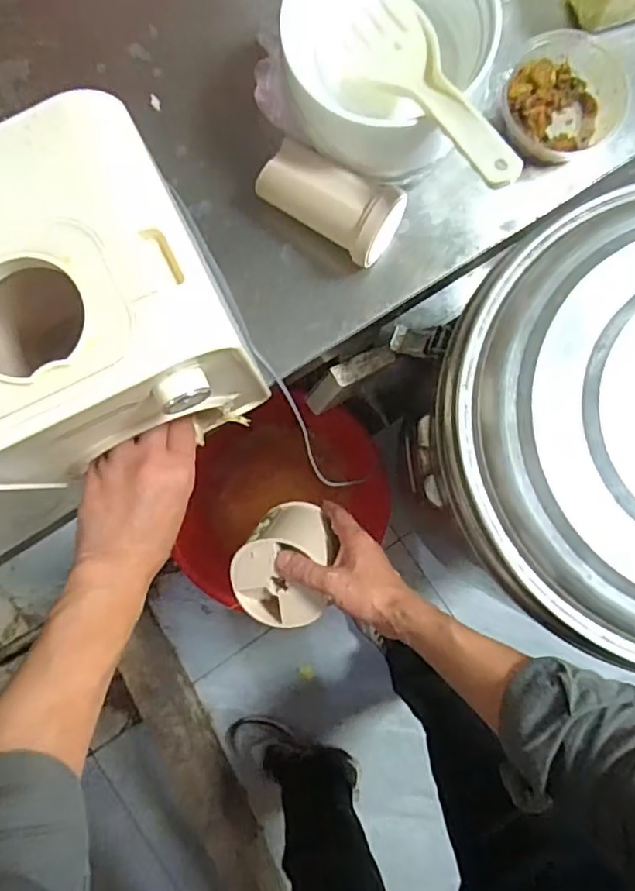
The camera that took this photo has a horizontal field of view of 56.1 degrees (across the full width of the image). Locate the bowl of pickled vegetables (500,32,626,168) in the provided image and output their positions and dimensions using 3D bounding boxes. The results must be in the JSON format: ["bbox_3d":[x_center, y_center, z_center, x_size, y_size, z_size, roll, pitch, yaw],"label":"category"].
[{"bbox_3d":[0.227,-0.318,0.553,0.122,0.042,0.108,-44,87,-2],"label":"bowl of pickled vegetables"}]

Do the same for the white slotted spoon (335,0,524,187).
[{"bbox_3d":[0.084,-0.271,0.457,0.072,0.027,0.220,-25,62,-1],"label":"white slotted spoon"}]

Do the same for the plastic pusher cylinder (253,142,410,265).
[{"bbox_3d":[0.009,-0.215,0.524,0.125,0.056,0.065,29,87,2],"label":"plastic pusher cylinder"}]

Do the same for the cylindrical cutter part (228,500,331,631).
[{"bbox_3d":[-0.025,0.122,0.621,0.093,0.102,0.099,11,109,15],"label":"cylindrical cutter part"}]

